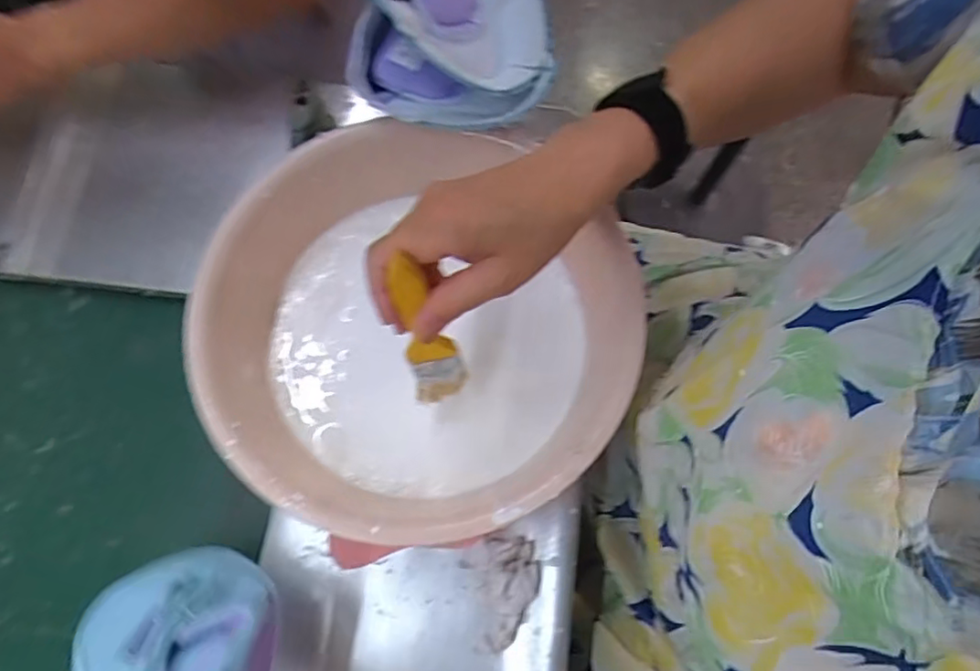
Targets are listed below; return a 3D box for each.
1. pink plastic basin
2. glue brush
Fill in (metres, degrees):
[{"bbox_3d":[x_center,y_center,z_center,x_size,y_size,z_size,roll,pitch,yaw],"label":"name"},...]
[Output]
[{"bbox_3d":[-0.054,-0.006,0.450,0.286,0.092,0.291,0,73,0],"label":"pink plastic basin"},{"bbox_3d":[-0.040,0.002,0.378,0.036,0.147,0.012,-15,58,-5],"label":"glue brush"}]

